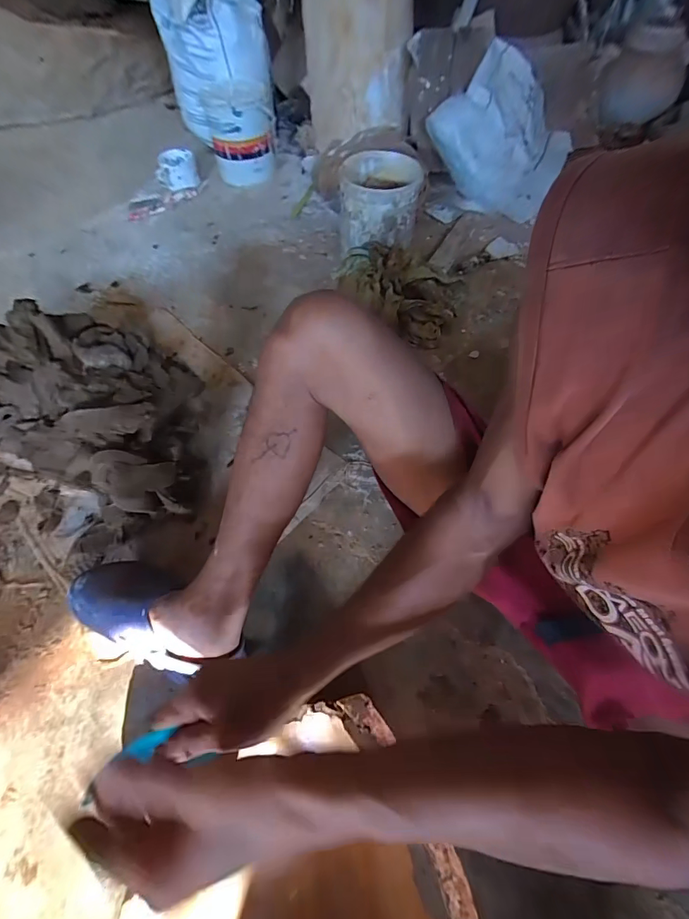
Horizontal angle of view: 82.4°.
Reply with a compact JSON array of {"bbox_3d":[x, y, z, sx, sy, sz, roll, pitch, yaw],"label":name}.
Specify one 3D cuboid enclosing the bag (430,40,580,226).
[{"bbox_3d":[0.436,-0.886,1.055,0.329,0.243,0.302,29,64,14],"label":"bag"}]

